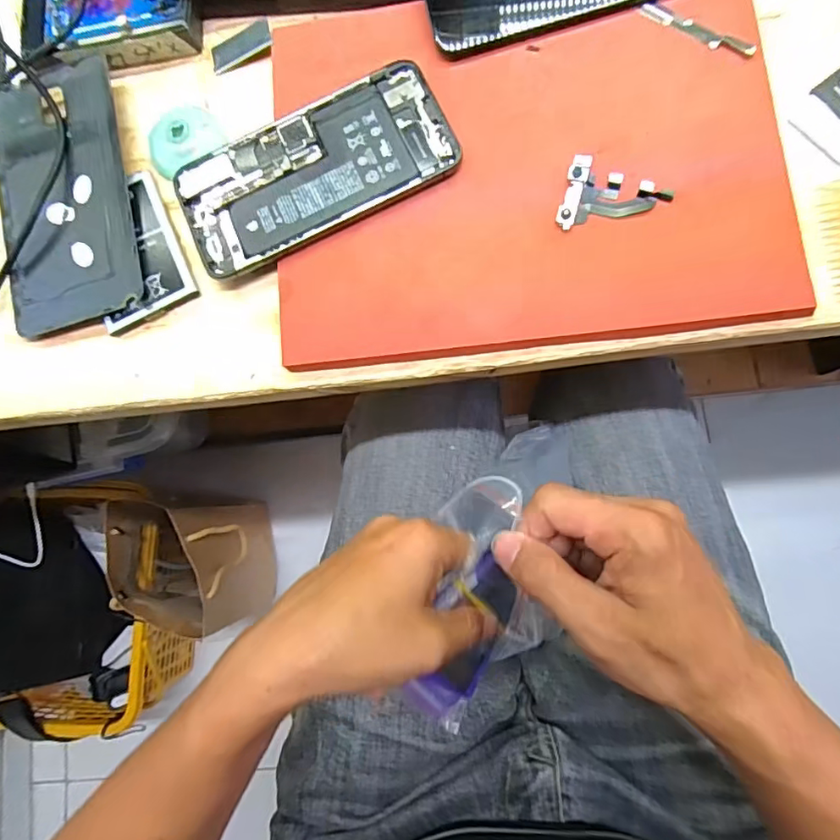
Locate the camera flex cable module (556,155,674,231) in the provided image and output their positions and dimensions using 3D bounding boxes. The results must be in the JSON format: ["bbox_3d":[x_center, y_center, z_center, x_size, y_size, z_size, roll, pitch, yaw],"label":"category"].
[{"bbox_3d":[0.093,-0.104,0.253,0.048,0.005,0.035,15,85,8],"label":"camera flex cable module"}]

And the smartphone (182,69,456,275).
[{"bbox_3d":[-0.054,-0.129,0.272,0.138,0.004,0.069,-25,81,3],"label":"smartphone"}]

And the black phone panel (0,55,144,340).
[{"bbox_3d":[-0.193,-0.127,0.291,0.077,0.008,0.153,-10,82,5],"label":"black phone panel"}]

